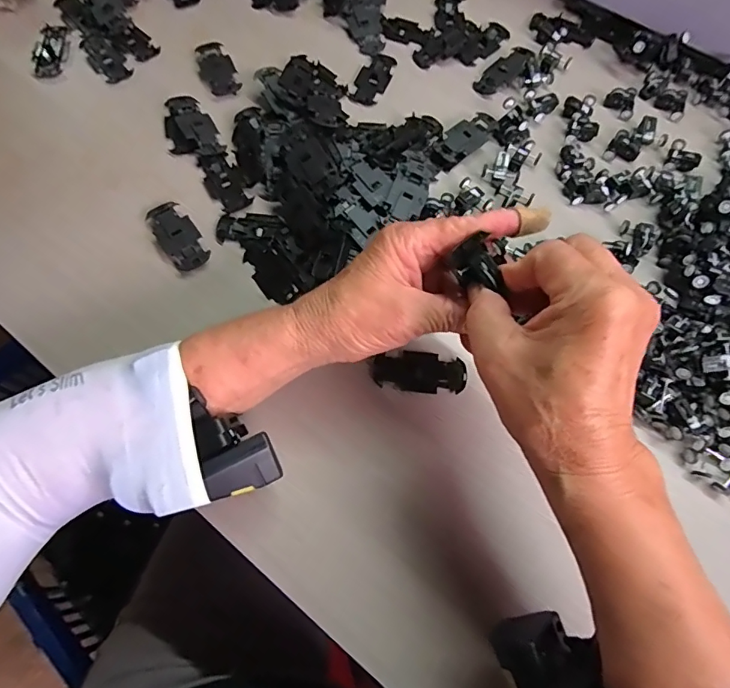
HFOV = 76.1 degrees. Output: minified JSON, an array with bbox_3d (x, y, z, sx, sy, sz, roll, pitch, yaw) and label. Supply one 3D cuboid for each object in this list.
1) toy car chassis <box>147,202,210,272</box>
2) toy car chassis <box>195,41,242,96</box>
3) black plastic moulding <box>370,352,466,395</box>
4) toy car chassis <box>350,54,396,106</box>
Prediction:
[{"bbox_3d":[-0.146,-0.084,0.365,0.029,0.008,0.062,-32,73,-13],"label":"toy car chassis"},{"bbox_3d":[-0.137,-0.254,0.431,0.031,0.006,0.060,-20,70,-9],"label":"toy car chassis"},{"bbox_3d":[0.039,0.020,0.333,0.066,0.005,0.029,5,68,0],"label":"black plastic moulding"},{"bbox_3d":[0.008,-0.251,0.438,0.029,0.006,0.067,20,69,6],"label":"toy car chassis"}]

